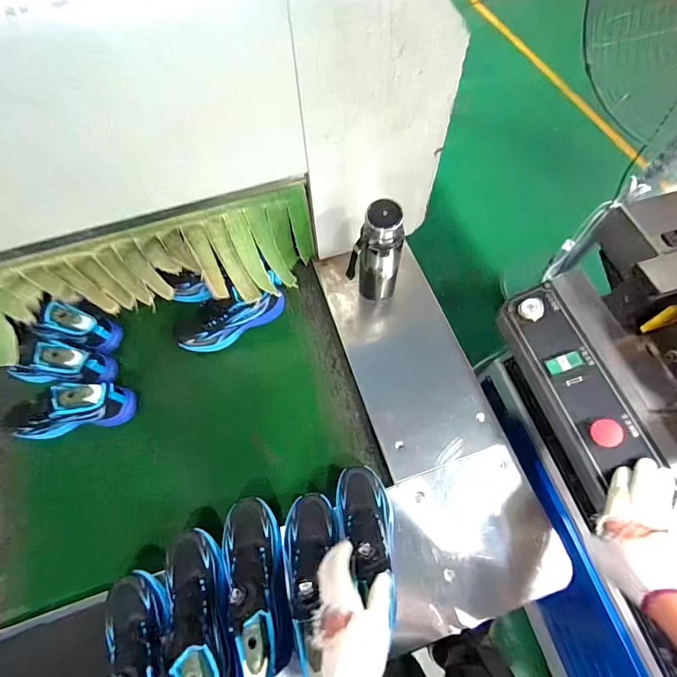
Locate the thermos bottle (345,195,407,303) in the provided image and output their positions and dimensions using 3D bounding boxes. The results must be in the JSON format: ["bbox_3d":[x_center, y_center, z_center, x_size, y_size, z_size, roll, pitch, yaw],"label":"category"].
[{"bbox_3d":[0.077,-0.157,0.761,0.086,0.246,0.098,31,68,14],"label":"thermos bottle"}]

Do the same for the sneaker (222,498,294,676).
[{"bbox_3d":[-0.133,0.379,0.569,0.095,0.121,0.250,-14,65,-6],"label":"sneaker"}]

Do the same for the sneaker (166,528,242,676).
[{"bbox_3d":[-0.209,0.421,0.551,0.093,0.108,0.267,-21,51,-10],"label":"sneaker"}]

